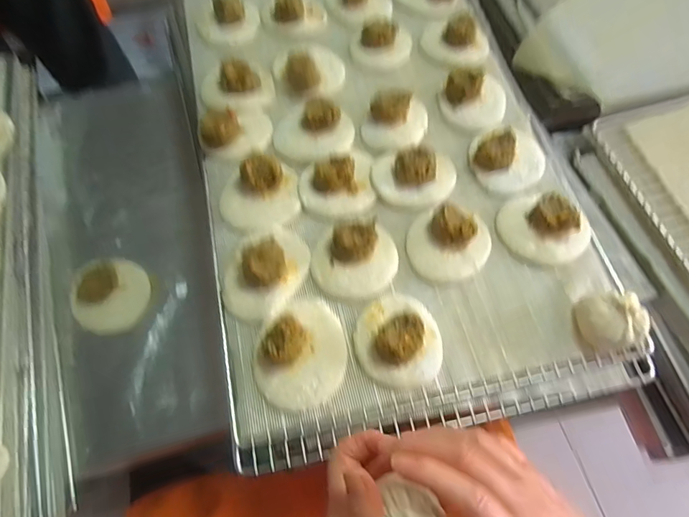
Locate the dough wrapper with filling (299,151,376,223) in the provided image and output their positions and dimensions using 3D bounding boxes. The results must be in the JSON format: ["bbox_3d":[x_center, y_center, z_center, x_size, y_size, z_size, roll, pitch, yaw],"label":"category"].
[{"bbox_3d":[-0.007,-0.084,0.477,0.080,0.029,0.078,1,65,-2],"label":"dough wrapper with filling"}]

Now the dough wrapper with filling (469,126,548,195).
[{"bbox_3d":[0.188,-0.112,0.498,0.084,0.029,0.070,-7,66,-6],"label":"dough wrapper with filling"}]

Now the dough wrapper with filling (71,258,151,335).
[{"bbox_3d":[-0.264,0.041,0.509,0.074,0.029,0.084,16,65,5],"label":"dough wrapper with filling"}]

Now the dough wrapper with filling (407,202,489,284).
[{"bbox_3d":[0.108,-0.019,0.452,0.083,0.030,0.075,-8,66,-7],"label":"dough wrapper with filling"}]

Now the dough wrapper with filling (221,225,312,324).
[{"bbox_3d":[-0.078,0.008,0.431,0.070,0.030,0.099,31,67,11],"label":"dough wrapper with filling"}]

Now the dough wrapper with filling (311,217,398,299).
[{"bbox_3d":[0.010,-0.002,0.440,0.083,0.029,0.075,2,65,-2],"label":"dough wrapper with filling"}]

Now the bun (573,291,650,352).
[{"bbox_3d":[0.244,0.058,0.414,0.046,0.042,0.049,1,65,-2],"label":"bun"}]

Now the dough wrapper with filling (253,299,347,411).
[{"bbox_3d":[-0.040,0.080,0.397,0.080,0.033,0.095,-4,65,-5],"label":"dough wrapper with filling"}]

